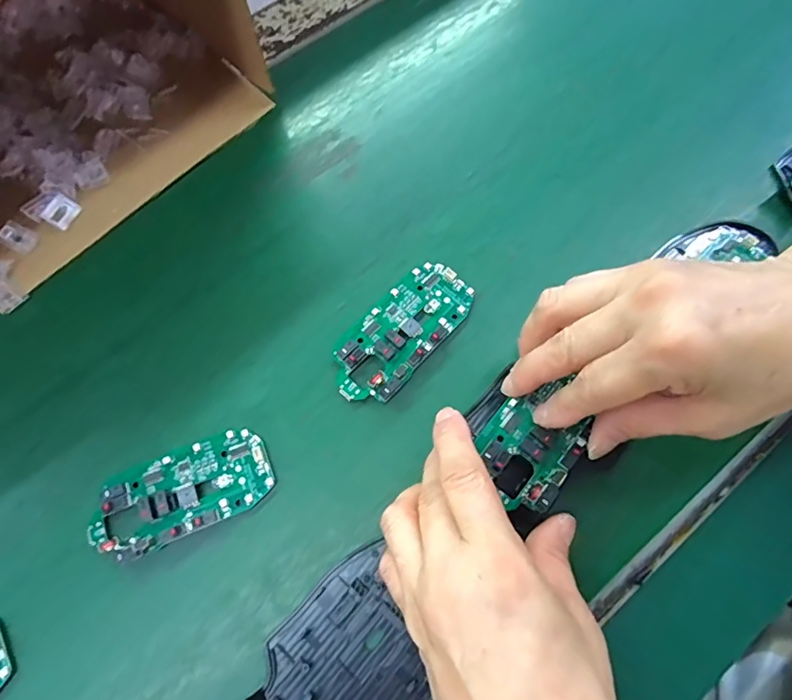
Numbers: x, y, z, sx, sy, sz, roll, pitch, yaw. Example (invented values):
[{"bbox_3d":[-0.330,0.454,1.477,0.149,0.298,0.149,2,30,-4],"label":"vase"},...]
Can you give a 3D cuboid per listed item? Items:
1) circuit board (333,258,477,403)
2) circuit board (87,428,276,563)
[{"bbox_3d":[0.003,-0.012,0.294,0.045,0.012,0.097,41,75,12],"label":"circuit board"},{"bbox_3d":[-0.117,0.077,0.270,0.097,0.010,0.046,-22,73,-8],"label":"circuit board"}]

